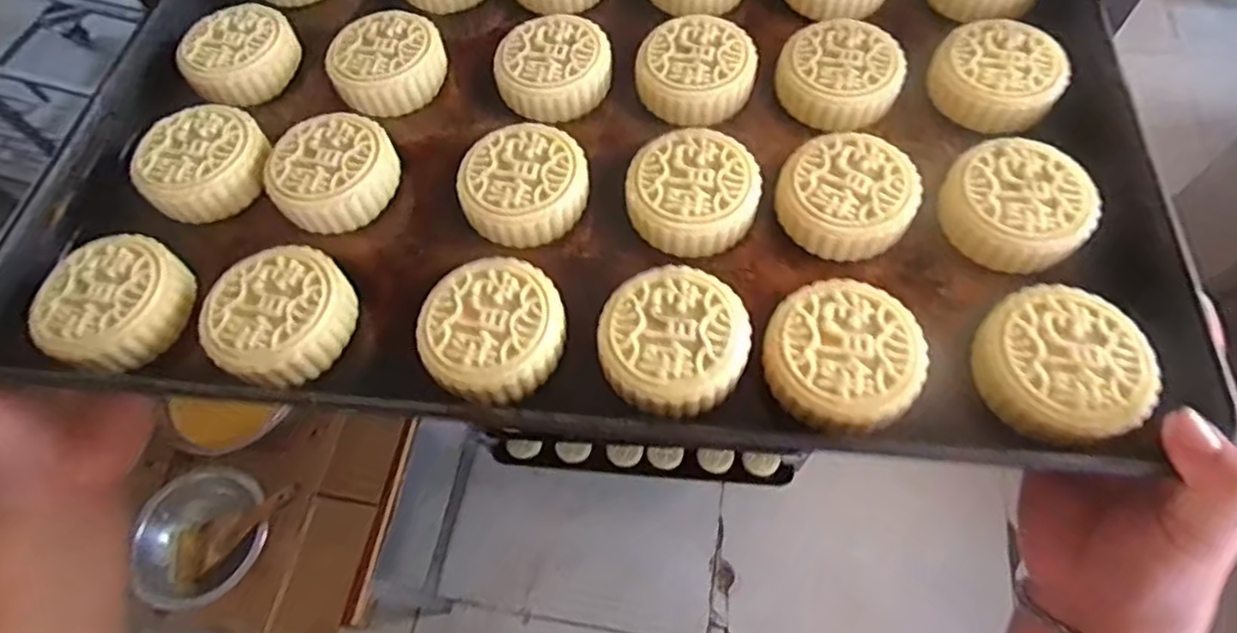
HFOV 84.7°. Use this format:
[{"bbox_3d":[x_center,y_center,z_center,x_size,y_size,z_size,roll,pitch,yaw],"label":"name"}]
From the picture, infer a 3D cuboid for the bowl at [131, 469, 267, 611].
[{"bbox_3d":[-0.574,0.307,0.945,0.173,0.058,0.183,0,59,-1],"label":"bowl"}]

